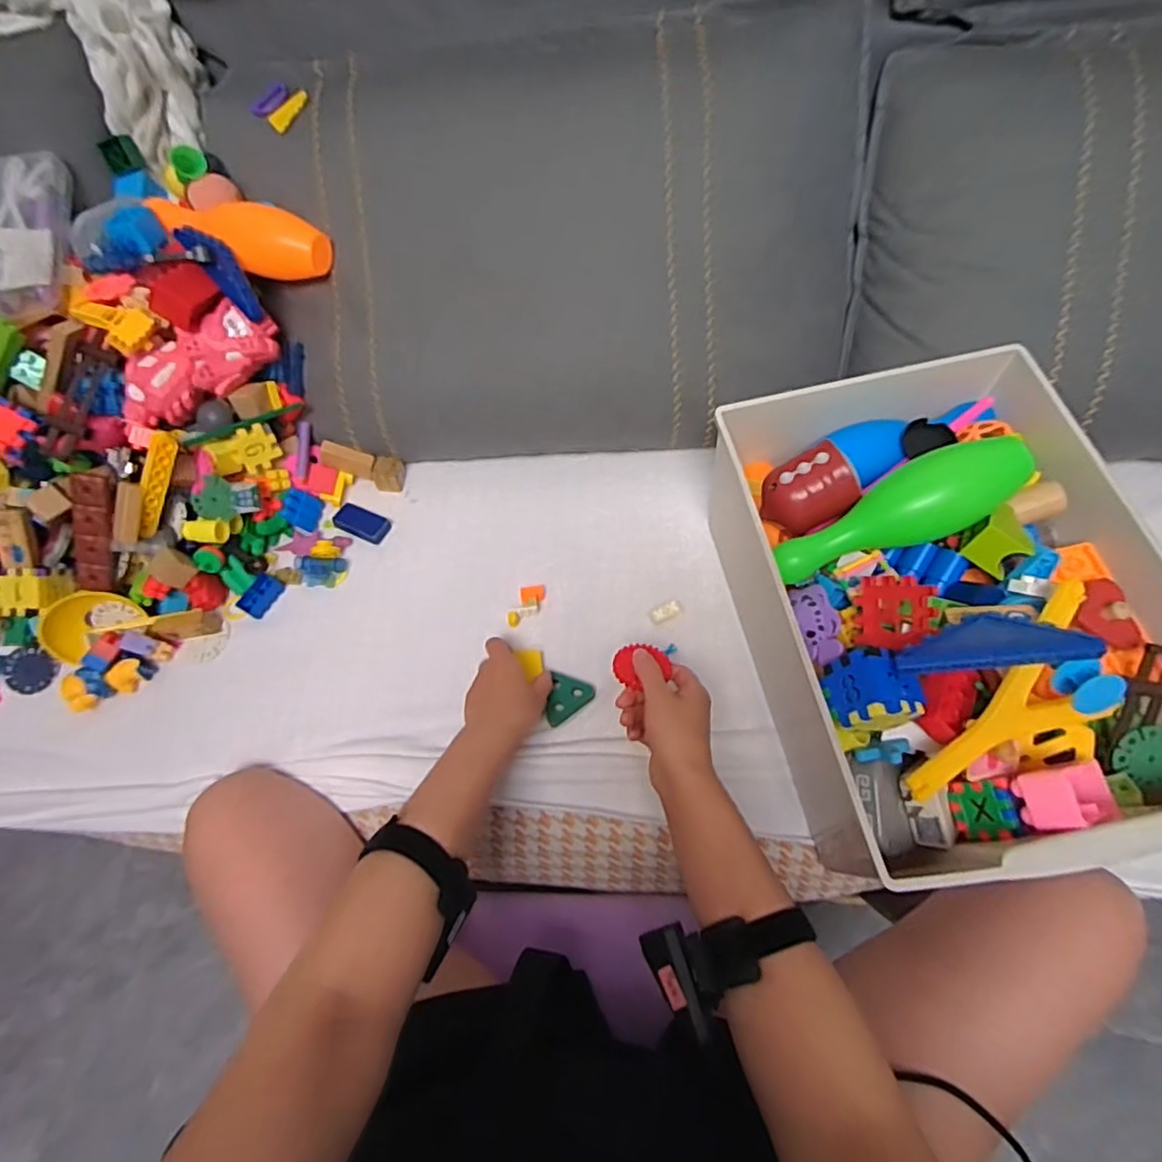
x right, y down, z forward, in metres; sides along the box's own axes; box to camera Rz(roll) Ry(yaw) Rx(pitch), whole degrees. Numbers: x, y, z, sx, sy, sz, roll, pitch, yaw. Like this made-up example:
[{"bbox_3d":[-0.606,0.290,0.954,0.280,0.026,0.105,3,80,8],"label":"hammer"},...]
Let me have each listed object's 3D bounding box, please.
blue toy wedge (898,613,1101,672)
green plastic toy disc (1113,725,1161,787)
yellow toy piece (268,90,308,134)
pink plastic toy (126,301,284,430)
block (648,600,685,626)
[{"bbox_3d":[0.287,0.042,0.438,0.119,0.010,0.036,-8,66,21],"label":"blue toy wedge"},{"bbox_3d":[0.441,0.135,0.483,0.047,0.010,0.045,0,91,15],"label":"green plastic toy disc"},{"bbox_3d":[-0.303,-0.489,0.649,0.021,0.009,0.051,39,88,17],"label":"yellow toy piece"},{"bbox_3d":[-0.401,-0.225,0.649,0.174,0.052,0.055,-35,70,-11],"label":"pink plastic toy"},{"bbox_3d":[0.090,0.032,0.658,0.036,0.004,0.018,-24,68,-7],"label":"block"}]

